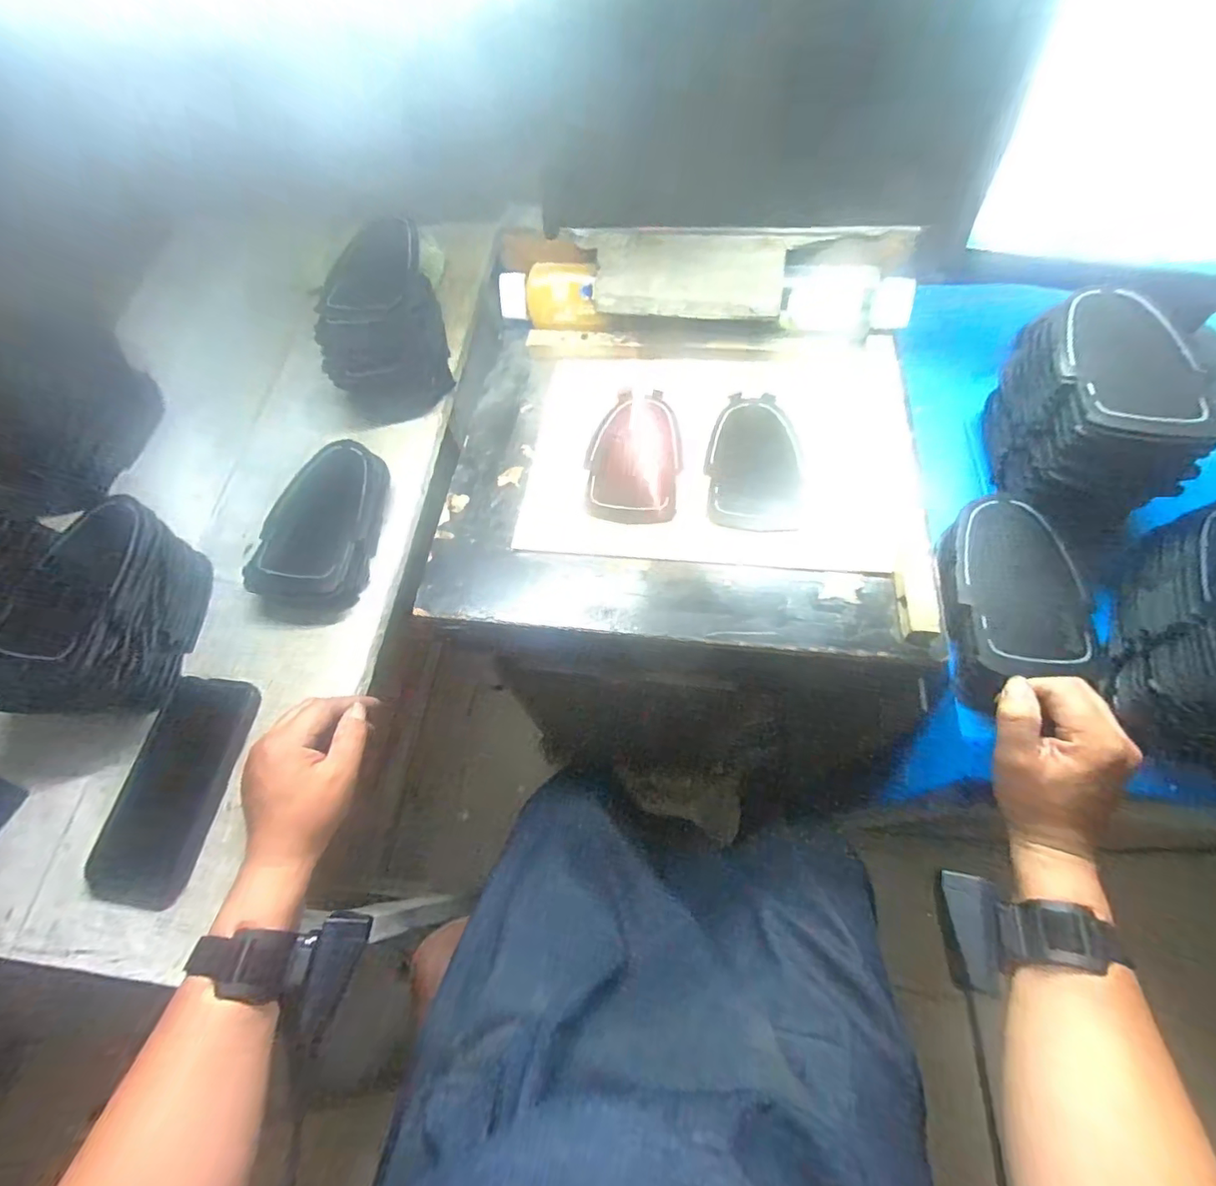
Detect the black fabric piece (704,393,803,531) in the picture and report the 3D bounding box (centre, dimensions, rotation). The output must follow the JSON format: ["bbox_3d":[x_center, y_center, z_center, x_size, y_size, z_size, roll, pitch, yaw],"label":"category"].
[{"bbox_3d":[0.143,-0.131,0.527,0.087,0.005,0.156,7,65,8],"label":"black fabric piece"}]

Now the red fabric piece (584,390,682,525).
[{"bbox_3d":[0.028,-0.138,0.539,0.089,0.004,0.158,6,65,8],"label":"red fabric piece"}]

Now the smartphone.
[{"bbox_3d":[-0.352,0.157,0.445,0.082,0.009,0.171,9,71,2],"label":"smartphone"}]

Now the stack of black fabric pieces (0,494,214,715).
[{"bbox_3d":[-0.420,0.016,0.459,0.075,0.110,0.178,0,64,5],"label":"stack of black fabric pieces"}]

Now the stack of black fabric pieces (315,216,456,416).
[{"bbox_3d":[-0.251,-0.299,0.602,0.118,0.126,0.163,-13,64,-2],"label":"stack of black fabric pieces"}]

